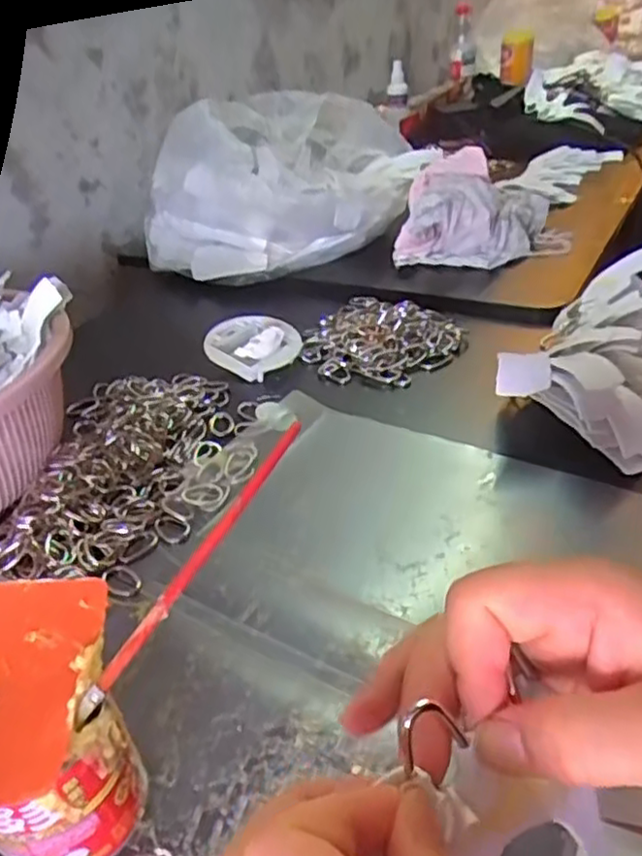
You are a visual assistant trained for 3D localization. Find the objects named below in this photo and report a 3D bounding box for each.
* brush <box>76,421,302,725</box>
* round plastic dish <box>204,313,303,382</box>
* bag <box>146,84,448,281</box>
[{"bbox_3d":[-0.053,0.057,0.310,0.007,0.006,0.162,18,56,29],"label":"brush"},{"bbox_3d":[-0.065,-0.078,0.637,0.070,0.030,0.076,16,40,29],"label":"round plastic dish"},{"bbox_3d":[-0.047,-0.299,0.827,0.293,0.152,0.257,9,37,21],"label":"bag"}]

